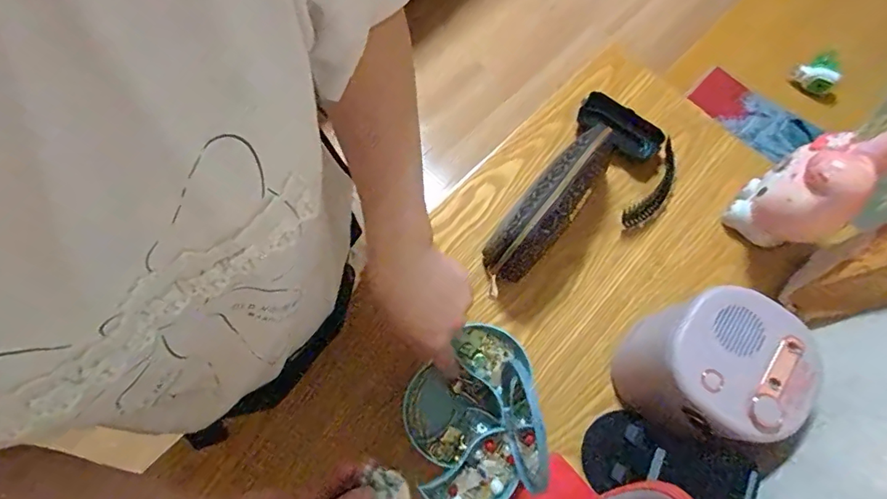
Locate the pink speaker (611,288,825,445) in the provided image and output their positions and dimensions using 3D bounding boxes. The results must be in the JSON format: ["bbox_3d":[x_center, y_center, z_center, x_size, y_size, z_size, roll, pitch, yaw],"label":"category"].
[{"bbox_3d":[0.246,0.113,0.468,0.107,0.178,0.113,0,73,-1],"label":"pink speaker"}]

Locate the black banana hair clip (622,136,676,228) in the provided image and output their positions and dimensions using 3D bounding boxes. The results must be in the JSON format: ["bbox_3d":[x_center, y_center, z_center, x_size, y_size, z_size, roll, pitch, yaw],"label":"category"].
[{"bbox_3d":[0.262,-0.076,0.591,0.035,0.018,0.120,33,75,8],"label":"black banana hair clip"}]

